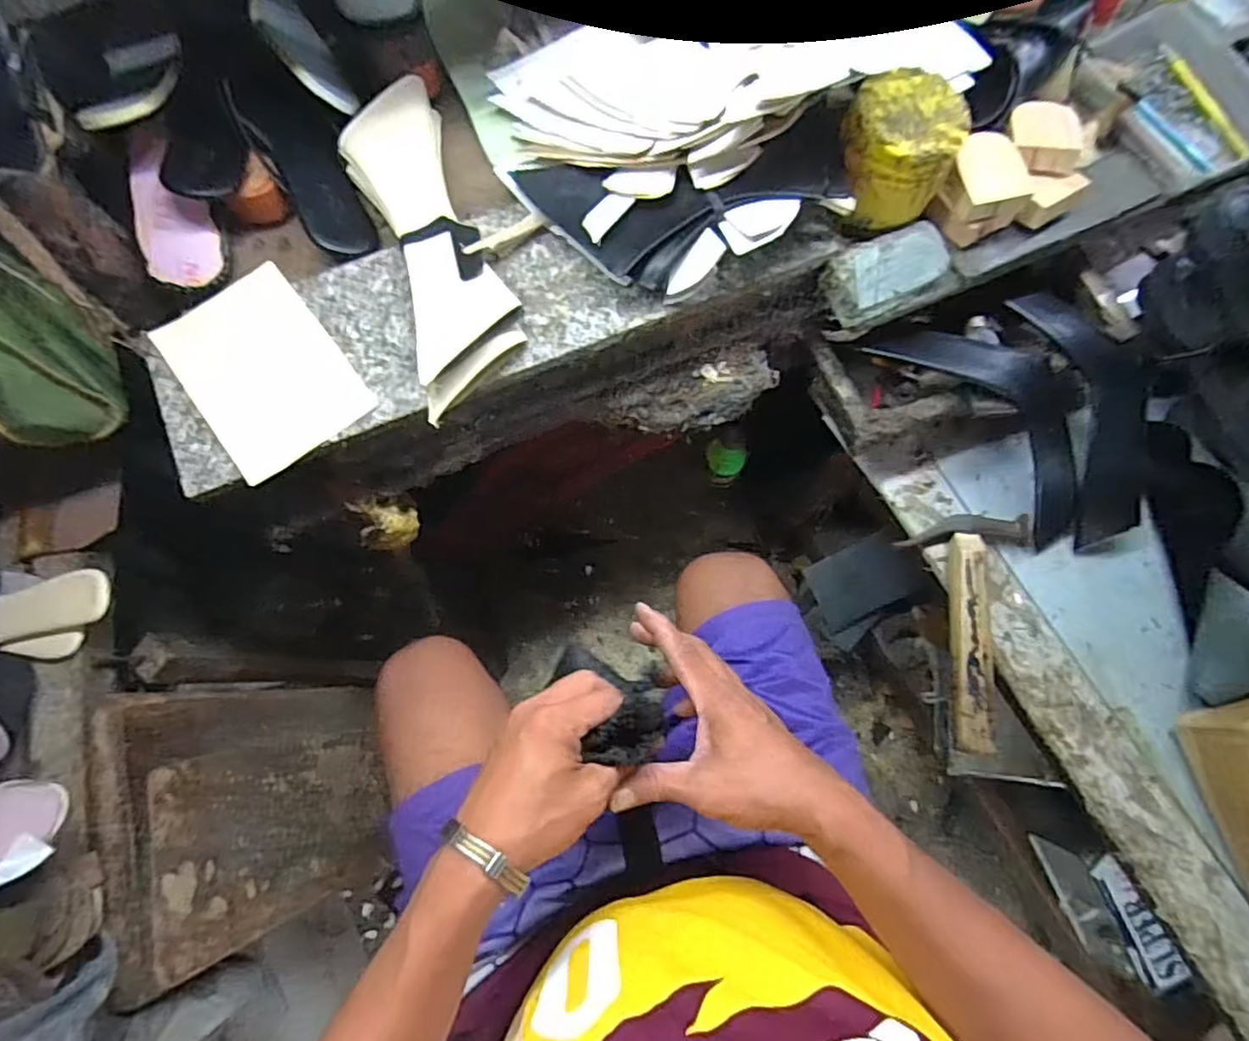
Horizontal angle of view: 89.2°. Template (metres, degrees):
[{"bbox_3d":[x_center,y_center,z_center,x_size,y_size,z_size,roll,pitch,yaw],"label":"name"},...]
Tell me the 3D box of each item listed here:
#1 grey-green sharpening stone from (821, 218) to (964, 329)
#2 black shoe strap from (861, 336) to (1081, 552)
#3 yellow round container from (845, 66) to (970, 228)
[{"bbox_3d":[0.232,-0.215,0.560,0.114,0.036,0.062,-22,74,-7],"label":"grey-green sharpening stone"},{"bbox_3d":[0.370,-0.097,0.620,0.109,0.049,0.264,-39,91,-11],"label":"black shoe strap"},{"bbox_3d":[0.226,-0.309,0.528,0.090,0.071,0.089,0,73,0],"label":"yellow round container"}]

